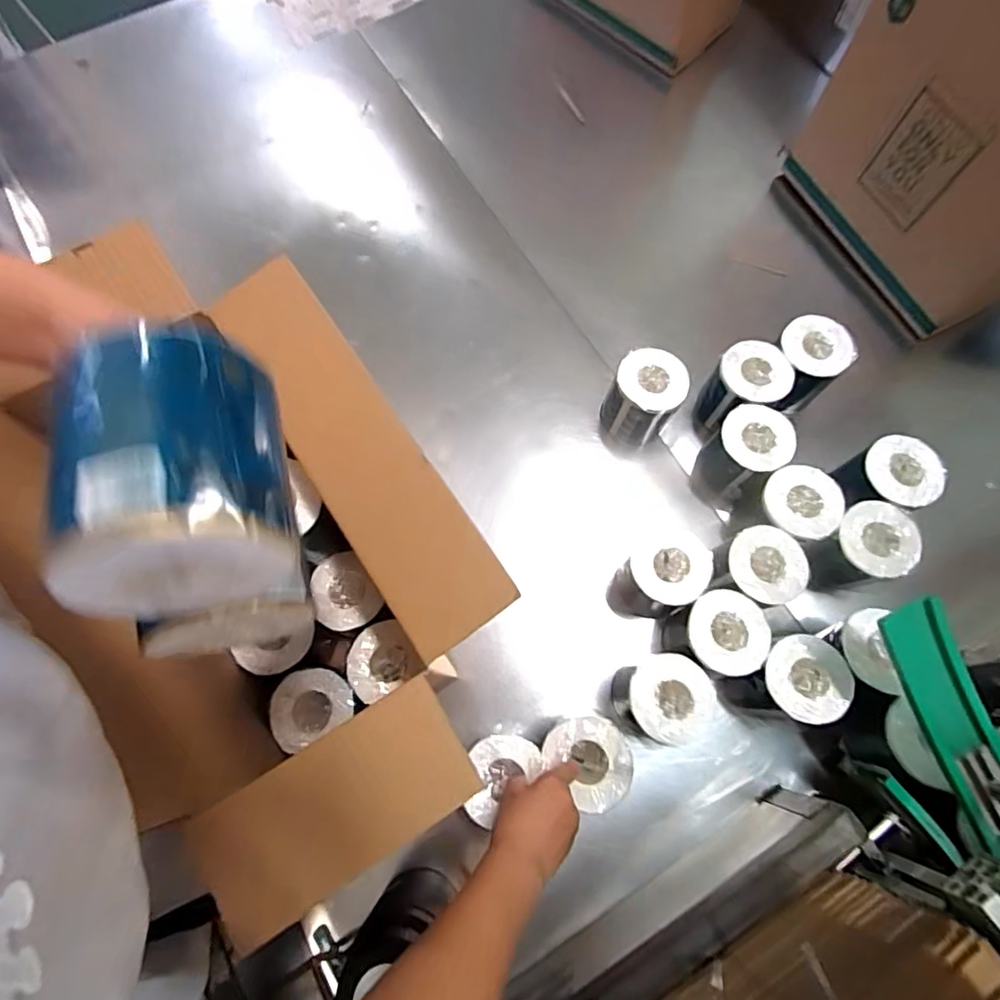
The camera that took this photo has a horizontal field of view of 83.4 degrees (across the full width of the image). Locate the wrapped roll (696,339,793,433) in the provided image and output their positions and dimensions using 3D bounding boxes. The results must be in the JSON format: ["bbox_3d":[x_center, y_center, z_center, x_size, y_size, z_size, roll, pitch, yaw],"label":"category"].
[{"bbox_3d":[0.339,-0.153,0.792,0.092,0.112,0.100,0,72,1],"label":"wrapped roll"}]

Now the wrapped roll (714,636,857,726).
[{"bbox_3d":[0.337,0.215,0.676,0.103,0.132,0.098,-36,75,-10],"label":"wrapped roll"}]

